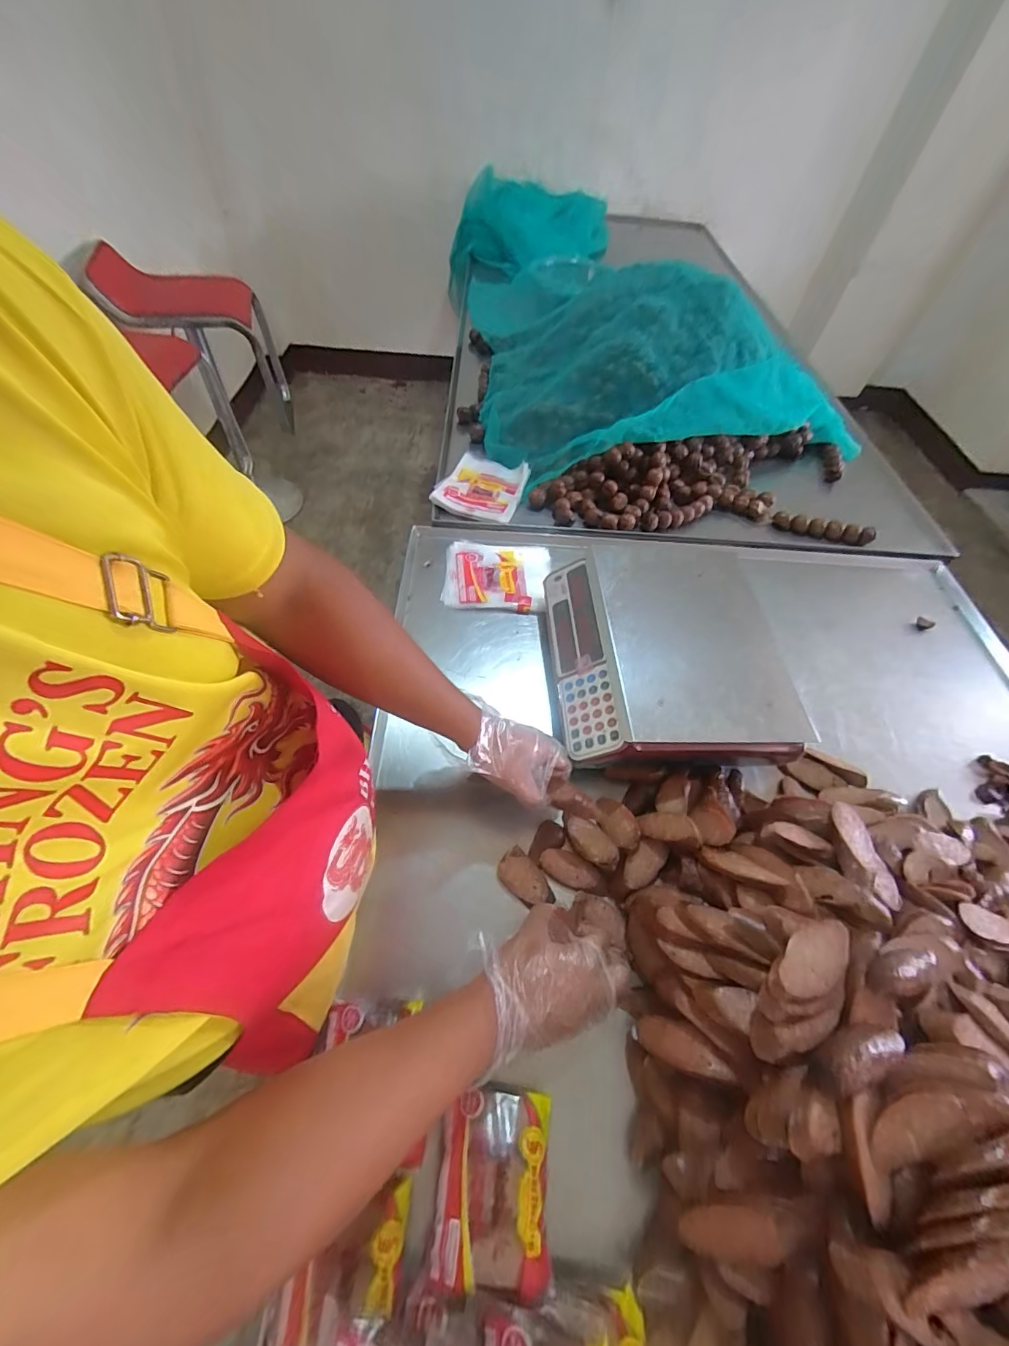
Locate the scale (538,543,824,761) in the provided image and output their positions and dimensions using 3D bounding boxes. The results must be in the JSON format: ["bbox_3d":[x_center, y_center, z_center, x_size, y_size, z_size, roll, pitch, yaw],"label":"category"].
[{"bbox_3d":[0.231,-0.040,0.736,0.312,0.106,0.361,1,56,-4],"label":"scale"}]

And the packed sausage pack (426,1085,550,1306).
[{"bbox_3d":[-0.010,0.455,0.432,0.096,0.040,0.128,4,41,2],"label":"packed sausage pack"}]

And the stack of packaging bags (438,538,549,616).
[{"bbox_3d":[-0.014,-0.175,0.884,0.189,0.028,0.161,5,56,-2],"label":"stack of packaging bags"}]

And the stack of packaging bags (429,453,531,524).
[{"bbox_3d":[-0.043,-0.380,0.984,0.154,0.030,0.185,19,57,8],"label":"stack of packaging bags"}]

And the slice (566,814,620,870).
[{"bbox_3d":[0.111,0.217,0.616,0.041,0.008,0.079,-36,49,-18],"label":"slice"}]

